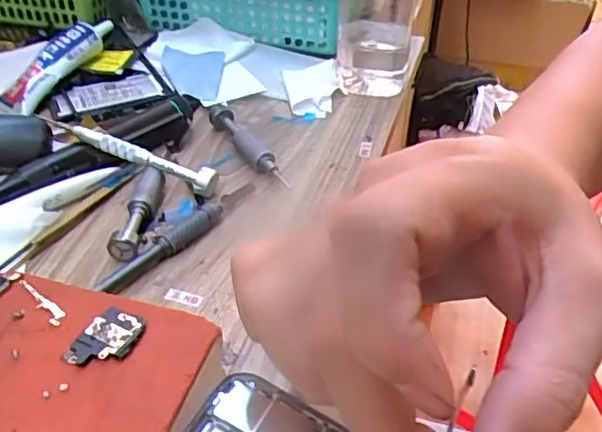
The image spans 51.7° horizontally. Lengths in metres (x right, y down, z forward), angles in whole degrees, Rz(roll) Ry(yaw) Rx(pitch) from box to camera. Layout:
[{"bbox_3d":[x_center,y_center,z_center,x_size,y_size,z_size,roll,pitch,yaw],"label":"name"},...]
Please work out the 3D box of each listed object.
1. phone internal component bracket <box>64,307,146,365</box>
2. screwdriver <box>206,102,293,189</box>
[{"bbox_3d":[-0.079,0.051,0.255,0.022,0.004,0.030,21,42,23],"label":"phone internal component bracket"},{"bbox_3d":[-0.040,-0.054,0.441,0.012,0.013,0.108,-21,43,-26],"label":"screwdriver"}]

